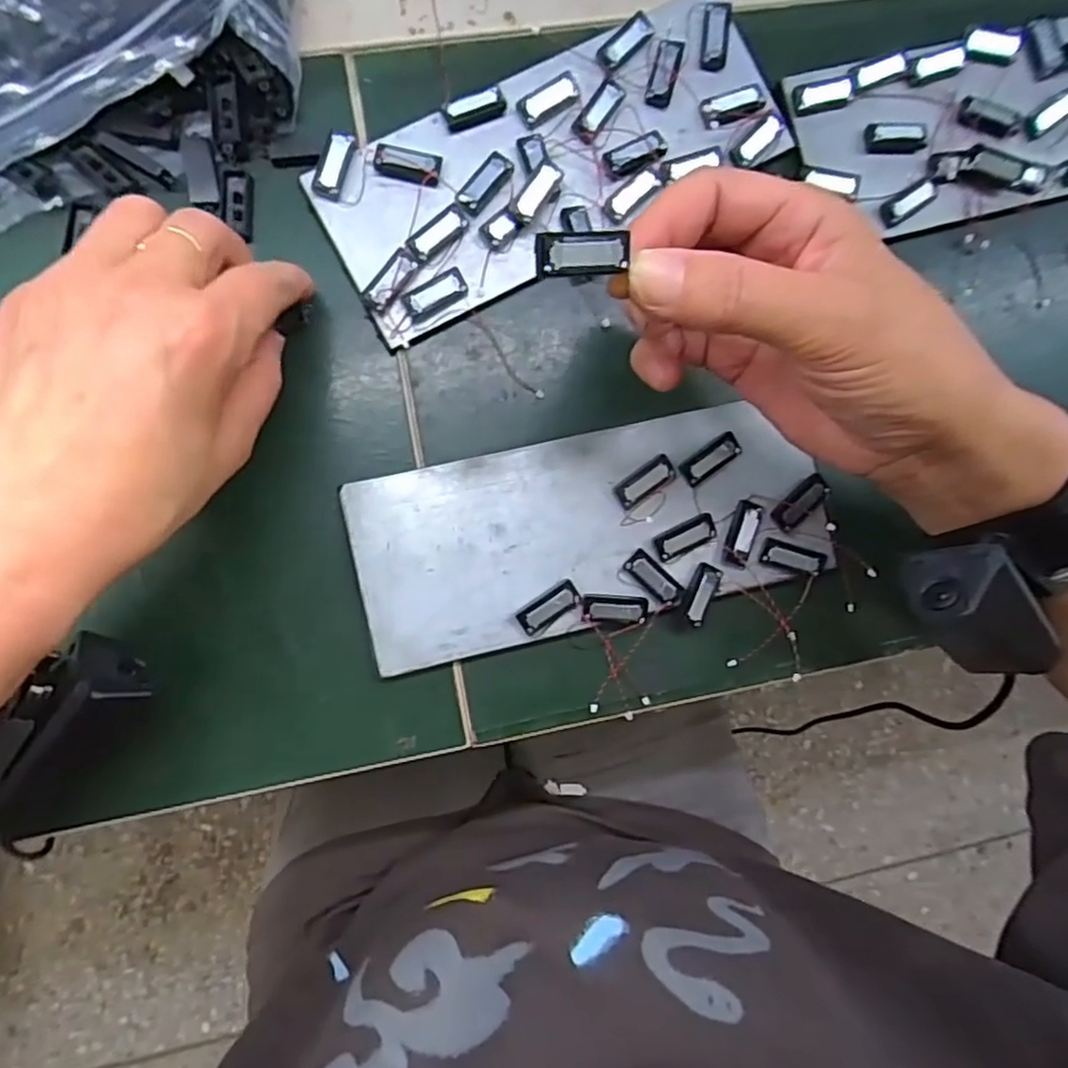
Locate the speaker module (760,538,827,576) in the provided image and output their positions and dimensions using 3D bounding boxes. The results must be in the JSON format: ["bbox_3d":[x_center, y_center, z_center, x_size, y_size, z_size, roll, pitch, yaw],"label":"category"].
[{"bbox_3d":[0.112,0.010,0.299,0.027,0.004,0.011,15,87,-5],"label":"speaker module"}]

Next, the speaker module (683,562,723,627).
[{"bbox_3d":[0.072,0.026,0.297,0.011,0.004,0.026,20,86,-5],"label":"speaker module"}]

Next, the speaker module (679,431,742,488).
[{"bbox_3d":[0.076,-0.032,0.300,0.028,0.004,0.012,-35,92,-6],"label":"speaker module"}]

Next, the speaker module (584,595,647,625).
[{"bbox_3d":[0.034,0.031,0.294,0.027,0.004,0.011,3,88,-6],"label":"speaker module"}]

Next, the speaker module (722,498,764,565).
[{"bbox_3d":[0.090,-0.001,0.299,0.011,0.005,0.028,18,87,-5],"label":"speaker module"}]

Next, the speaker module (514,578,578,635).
[{"bbox_3d":[0.006,0.031,0.293,0.027,0.006,0.012,-35,92,-6],"label":"speaker module"}]

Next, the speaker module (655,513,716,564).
[{"bbox_3d":[0.065,0.001,0.297,0.027,0.004,0.012,-25,91,-6],"label":"speaker module"}]

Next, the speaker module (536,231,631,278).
[{"bbox_3d":[0.014,-0.077,0.191,0.028,0.005,0.010,-12,90,-20],"label":"speaker module"}]

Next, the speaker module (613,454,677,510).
[{"bbox_3d":[0.048,-0.022,0.297,0.027,0.004,0.012,-33,92,-6],"label":"speaker module"}]

